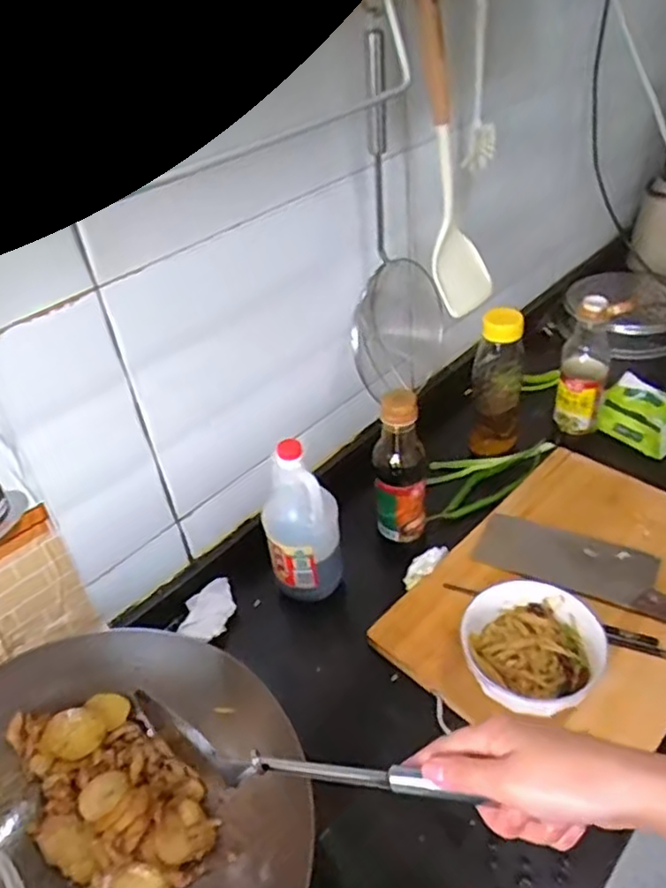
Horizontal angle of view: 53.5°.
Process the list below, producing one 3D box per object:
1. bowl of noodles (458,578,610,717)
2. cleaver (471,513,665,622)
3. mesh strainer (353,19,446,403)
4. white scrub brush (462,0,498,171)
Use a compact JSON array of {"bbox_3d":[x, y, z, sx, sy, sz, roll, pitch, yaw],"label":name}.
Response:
[{"bbox_3d":[0.200,0.209,0.670,0.134,0.065,0.127,-4,39,3],"label":"bowl of noodles"},{"bbox_3d":[0.319,0.144,0.766,0.296,0.020,0.094,16,44,25],"label":"cleaver"},{"bbox_3d":[0.082,-0.255,0.804,0.105,0.411,0.165,3,39,11],"label":"mesh strainer"},{"bbox_3d":[0.178,-0.427,0.782,0.037,0.197,0.030,3,39,11],"label":"white scrub brush"}]

